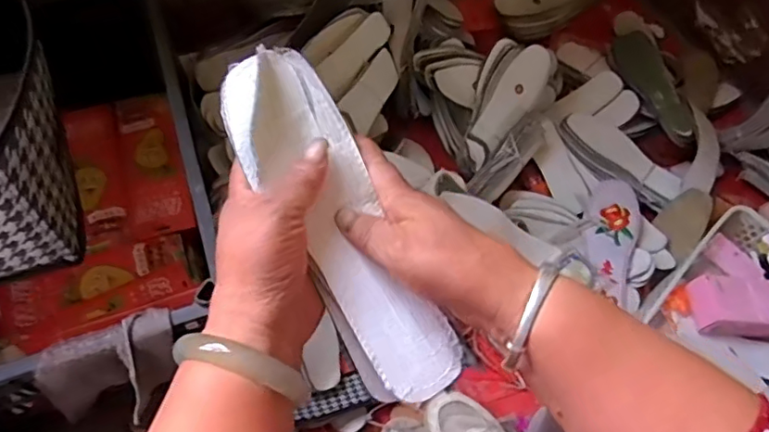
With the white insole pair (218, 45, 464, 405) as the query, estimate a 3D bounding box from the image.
[{"bbox_3d":[-0.027,0.004,0.341,0.064,0.019,0.224,-27,87,-17],"label":"white insole pair"}]

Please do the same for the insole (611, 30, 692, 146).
[{"bbox_3d":[0.457,-0.221,0.957,0.063,0.019,0.207,-33,70,16],"label":"insole"}]

